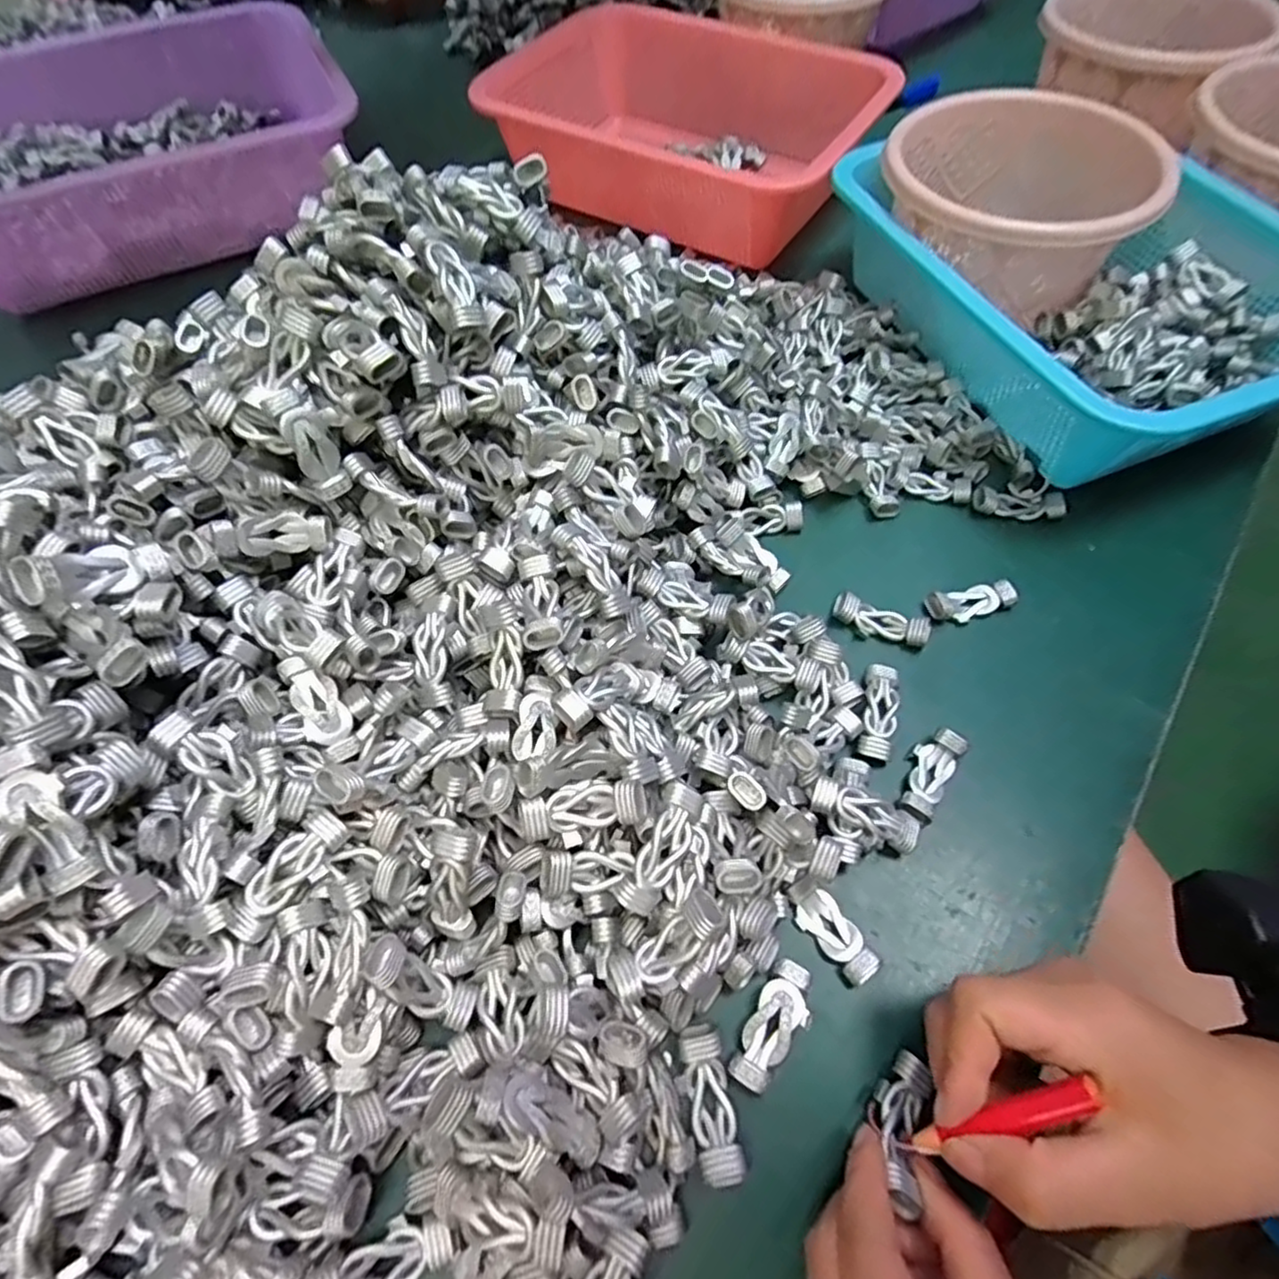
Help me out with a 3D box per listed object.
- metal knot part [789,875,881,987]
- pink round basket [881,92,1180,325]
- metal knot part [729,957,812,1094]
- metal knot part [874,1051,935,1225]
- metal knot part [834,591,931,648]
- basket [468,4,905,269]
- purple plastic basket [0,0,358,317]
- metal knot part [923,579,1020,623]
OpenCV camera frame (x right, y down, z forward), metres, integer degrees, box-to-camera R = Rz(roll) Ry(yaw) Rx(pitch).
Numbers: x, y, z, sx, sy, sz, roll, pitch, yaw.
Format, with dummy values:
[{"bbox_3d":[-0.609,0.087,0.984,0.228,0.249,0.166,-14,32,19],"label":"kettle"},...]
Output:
[{"bbox_3d":[0.074,0.110,0.254,0.016,0.010,0.040,-37,67,-18],"label":"metal knot part"},{"bbox_3d":[0.219,-0.261,0.399,0.147,0.064,0.162,14,62,8],"label":"pink round basket"},{"bbox_3d":[0.049,0.138,0.240,0.017,0.010,0.043,33,66,17],"label":"metal knot part"},{"bbox_3d":[0.085,0.158,0.217,0.015,0.009,0.042,17,41,12],"label":"metal knot part"},{"bbox_3d":[0.116,-0.010,0.321,0.045,0.009,0.015,19,63,10],"label":"metal knot part"},{"bbox_3d":[0.033,-0.374,0.492,0.264,0.071,0.163,26,64,13],"label":"basket"},{"bbox_3d":[-0.368,-0.361,0.489,0.300,0.079,0.204,-25,64,-13],"label":"purple plastic basket"},{"bbox_3d":[0.162,-0.019,0.326,0.040,0.010,0.017,-15,62,-8],"label":"metal knot part"}]

